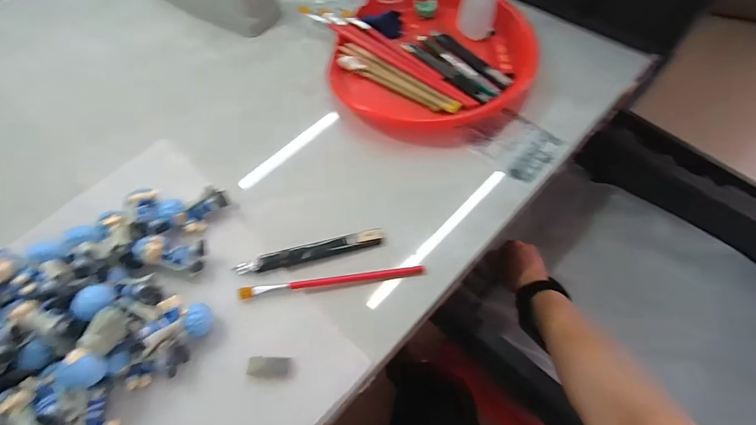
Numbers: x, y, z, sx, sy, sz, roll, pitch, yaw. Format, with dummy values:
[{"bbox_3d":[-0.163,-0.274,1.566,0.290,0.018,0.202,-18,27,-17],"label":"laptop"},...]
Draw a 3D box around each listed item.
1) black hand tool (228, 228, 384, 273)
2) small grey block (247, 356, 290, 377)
[{"bbox_3d":[-0.061,0.036,0.373,0.137,0.014,0.014,-15,63,-6],"label":"black hand tool"},{"bbox_3d":[-0.088,0.124,0.321,0.034,0.004,0.015,2,62,2],"label":"small grey block"}]

